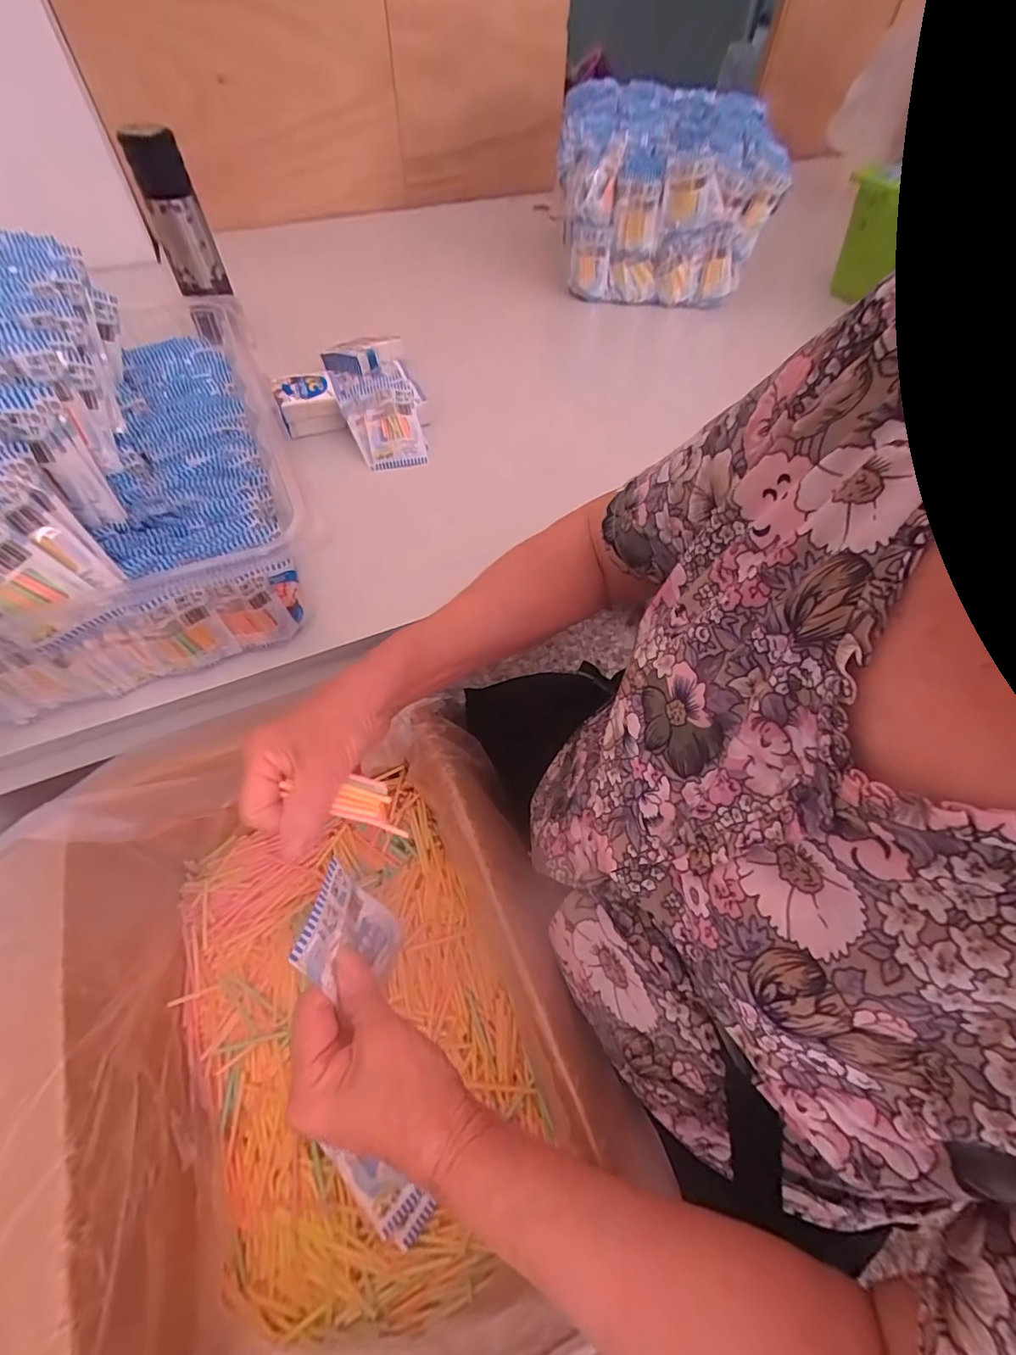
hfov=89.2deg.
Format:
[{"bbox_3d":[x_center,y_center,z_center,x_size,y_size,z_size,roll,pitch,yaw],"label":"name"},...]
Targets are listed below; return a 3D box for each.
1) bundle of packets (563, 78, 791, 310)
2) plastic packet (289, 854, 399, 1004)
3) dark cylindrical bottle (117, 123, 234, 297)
[{"bbox_3d":[0.249,-0.832,0.909,0.328,0.221,0.402,1,57,0],"label":"bundle of packets"},{"bbox_3d":[-0.095,0.162,0.317,0.009,0.080,0.065,-18,26,16],"label":"plastic packet"},{"bbox_3d":[-0.439,-0.610,0.688,0.066,0.169,0.061,-23,60,-15],"label":"dark cylindrical bottle"}]

